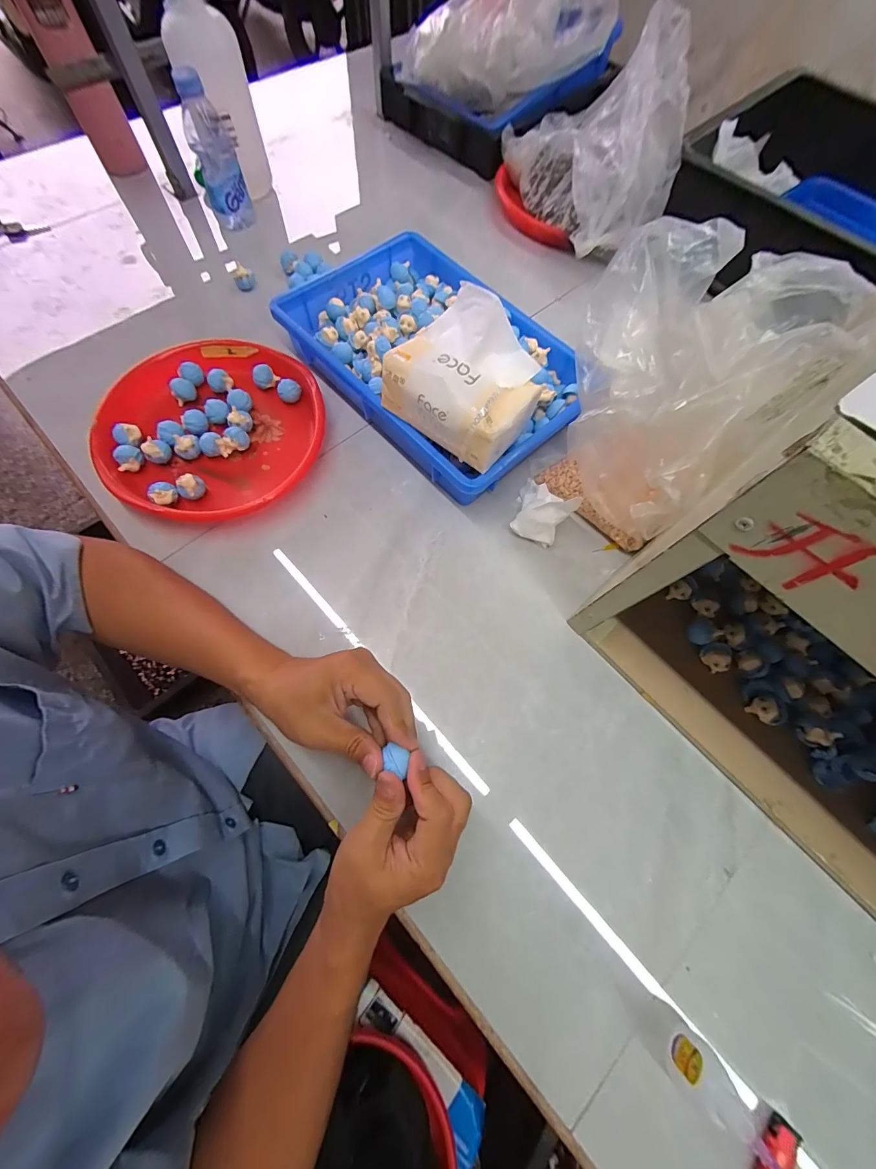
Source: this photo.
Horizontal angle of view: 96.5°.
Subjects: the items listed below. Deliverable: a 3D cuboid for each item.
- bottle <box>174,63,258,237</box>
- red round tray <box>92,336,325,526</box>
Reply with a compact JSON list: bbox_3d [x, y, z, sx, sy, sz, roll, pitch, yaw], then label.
[{"bbox_3d":[-0.307,-0.582,0.540,0.063,0.152,0.051,-19,72,-9],"label":"bottle"},{"bbox_3d":[-0.261,-0.185,0.470,0.232,0.052,0.251,0,71,0],"label":"red round tray"}]

